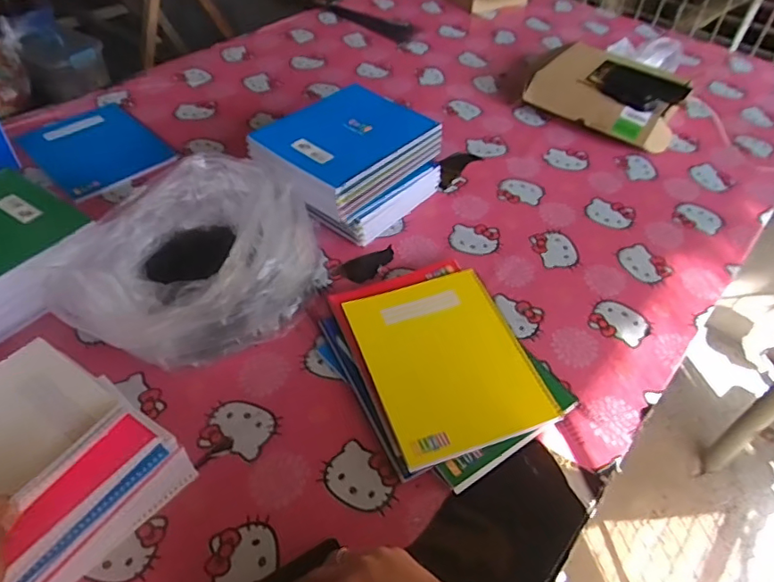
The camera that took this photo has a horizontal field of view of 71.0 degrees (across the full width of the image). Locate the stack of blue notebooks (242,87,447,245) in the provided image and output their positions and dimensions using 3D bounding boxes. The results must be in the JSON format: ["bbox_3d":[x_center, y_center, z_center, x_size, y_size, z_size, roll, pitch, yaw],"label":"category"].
[{"bbox_3d":[-0.067,-0.216,0.922,0.241,0.124,0.272,36,54,27],"label":"stack of blue notebooks"}]

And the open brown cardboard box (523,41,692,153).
[{"bbox_3d":[0.478,-0.421,1.163,0.310,0.093,0.239,31,52,23],"label":"open brown cardboard box"}]

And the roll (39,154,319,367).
[{"bbox_3d":[-0.242,-0.032,0.720,0.237,0.146,0.338,35,54,26],"label":"roll"}]

